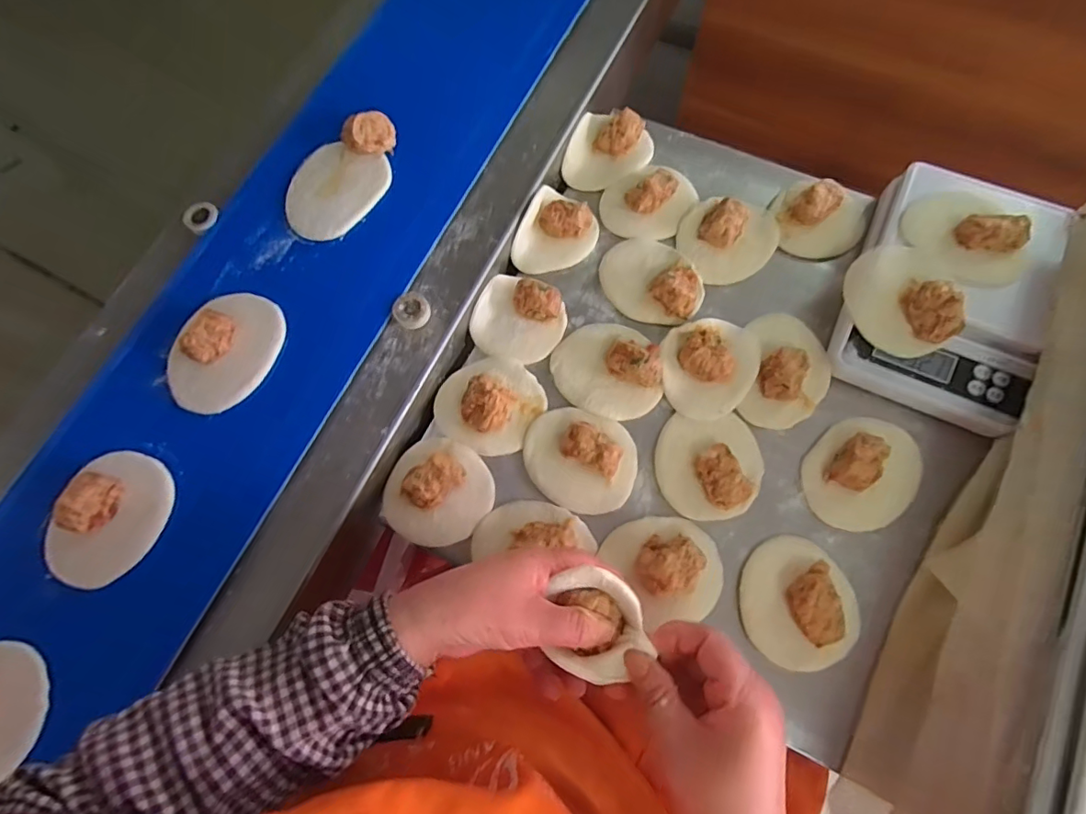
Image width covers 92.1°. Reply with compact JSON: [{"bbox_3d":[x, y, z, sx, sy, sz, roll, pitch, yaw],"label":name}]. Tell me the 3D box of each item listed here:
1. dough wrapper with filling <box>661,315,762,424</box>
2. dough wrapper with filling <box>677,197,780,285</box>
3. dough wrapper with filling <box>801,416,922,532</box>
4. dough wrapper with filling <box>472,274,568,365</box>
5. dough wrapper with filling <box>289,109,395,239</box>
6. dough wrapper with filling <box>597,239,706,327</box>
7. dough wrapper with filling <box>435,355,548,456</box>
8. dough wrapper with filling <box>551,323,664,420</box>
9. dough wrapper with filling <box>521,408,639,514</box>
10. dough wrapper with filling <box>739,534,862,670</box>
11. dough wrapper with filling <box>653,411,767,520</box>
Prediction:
[{"bbox_3d":[0.147,-0.036,0.452,0.080,0.025,0.088,-3,73,1],"label":"dough wrapper with filling"},{"bbox_3d":[0.172,-0.161,0.492,0.085,0.032,0.081,-1,73,2],"label":"dough wrapper with filling"},{"bbox_3d":[0.263,0.052,0.422,0.096,0.027,0.080,-43,76,-10],"label":"dough wrapper with filling"},{"bbox_3d":[-0.022,-0.081,0.468,0.077,0.032,0.069,25,76,9],"label":"dough wrapper with filling"},{"bbox_3d":[-0.186,-0.218,0.480,0.082,0.028,0.132,31,77,10],"label":"dough wrapper with filling"},{"bbox_3d":[0.101,-0.121,0.480,0.078,0.030,0.098,-32,75,-7],"label":"dough wrapper with filling"},{"bbox_3d":[-0.048,-0.006,0.453,0.089,0.037,0.084,-1,73,2],"label":"dough wrapper with filling"},{"bbox_3d":[0.056,-0.038,0.454,0.090,0.025,0.092,-7,73,0],"label":"dough wrapper with filling"},{"bbox_3d":[0.031,0.040,0.430,0.094,0.026,0.081,20,75,8],"label":"dough wrapper with filling"},{"bbox_3d":[0.200,0.149,0.394,0.087,0.024,0.093,-1,73,2],"label":"dough wrapper with filling"},{"bbox_3d":[0.138,0.046,0.425,0.085,0.024,0.086,-1,73,2],"label":"dough wrapper with filling"}]

